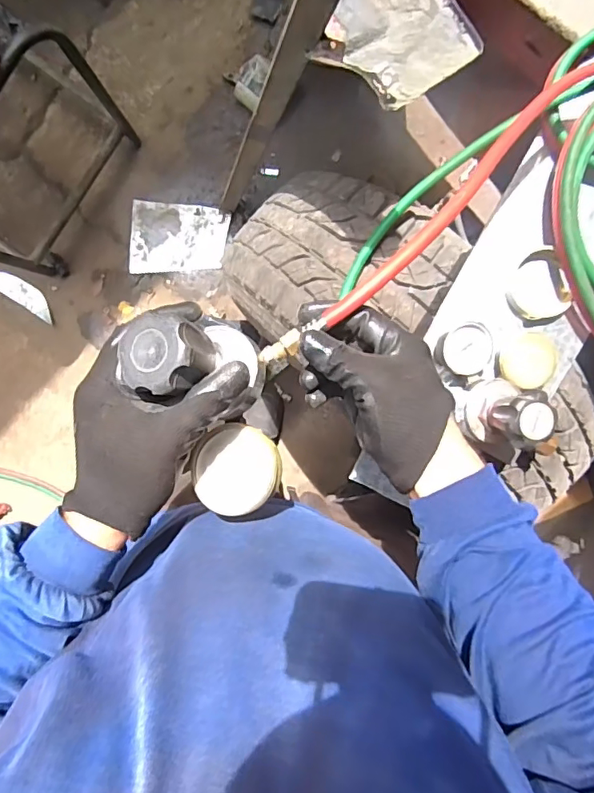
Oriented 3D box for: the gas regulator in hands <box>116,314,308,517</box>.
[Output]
[{"bbox_3d":[-0.065,0.018,0.371,0.112,0.094,0.141,9,92,0],"label":"gas regulator in hands"}]

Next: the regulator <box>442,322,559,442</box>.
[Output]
[{"bbox_3d":[0.239,-0.024,0.555,0.123,0.117,0.122,-13,94,2],"label":"regulator"}]

